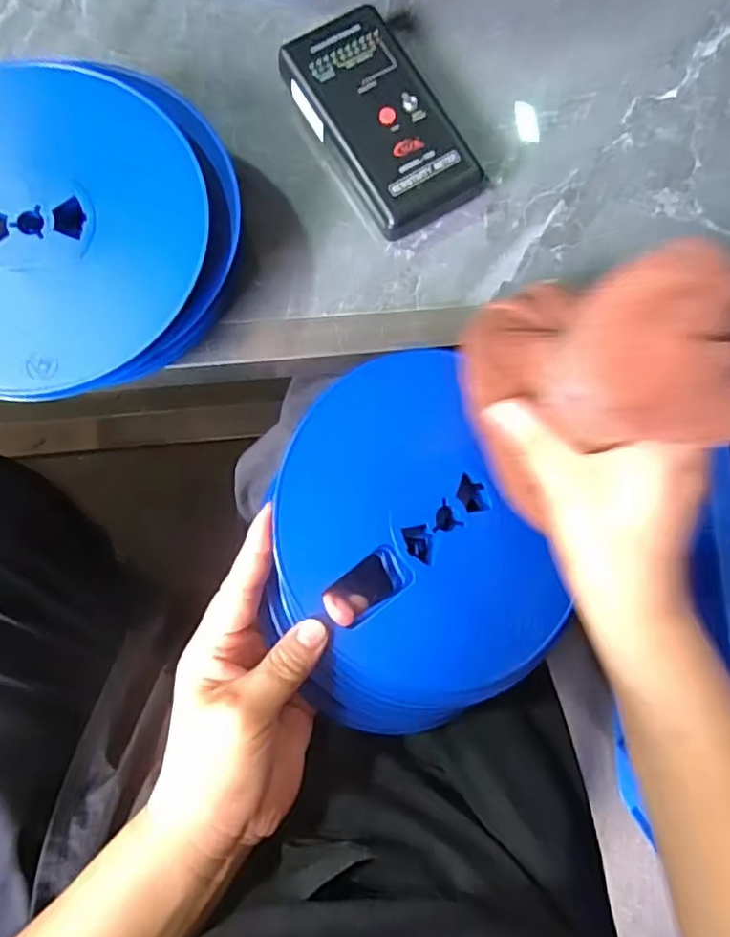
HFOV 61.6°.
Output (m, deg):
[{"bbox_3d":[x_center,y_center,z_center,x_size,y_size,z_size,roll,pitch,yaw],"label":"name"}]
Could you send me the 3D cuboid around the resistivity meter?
[{"bbox_3d":[0.007,-0.208,0.374,0.074,0.028,0.129,-32,85,-7],"label":"resistivity meter"}]

